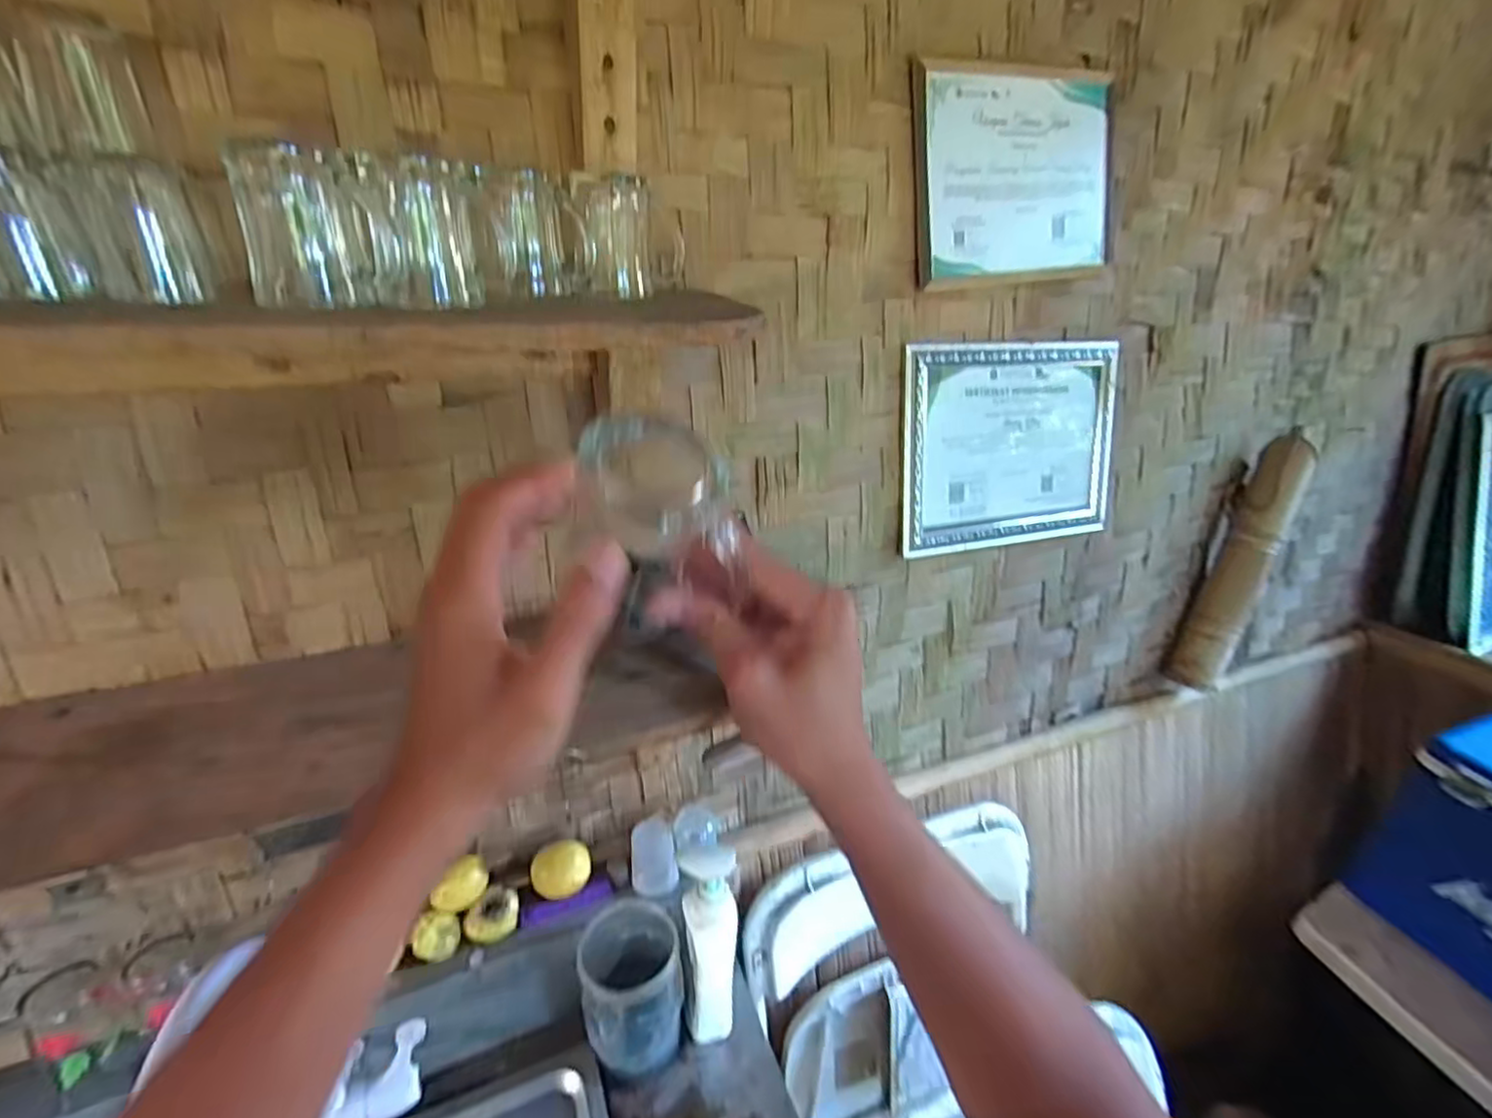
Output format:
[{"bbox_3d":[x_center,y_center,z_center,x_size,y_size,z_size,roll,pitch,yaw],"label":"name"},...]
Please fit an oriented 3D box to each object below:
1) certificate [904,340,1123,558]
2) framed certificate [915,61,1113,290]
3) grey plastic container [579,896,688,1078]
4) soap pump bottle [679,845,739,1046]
[{"bbox_3d":[0.357,-0.150,0.837,0.354,0.261,0.013,-6,10,-18],"label":"certificate"},{"bbox_3d":[0.325,-0.453,0.754,0.304,0.217,0.012,-14,14,-21],"label":"framed certificate"},{"bbox_3d":[-0.118,0.449,0.668,0.095,0.145,0.107,-5,26,-12],"label":"grey plastic container"},{"bbox_3d":[-0.036,0.397,0.652,0.051,0.245,0.045,-2,26,-7],"label":"soap pump bottle"}]

